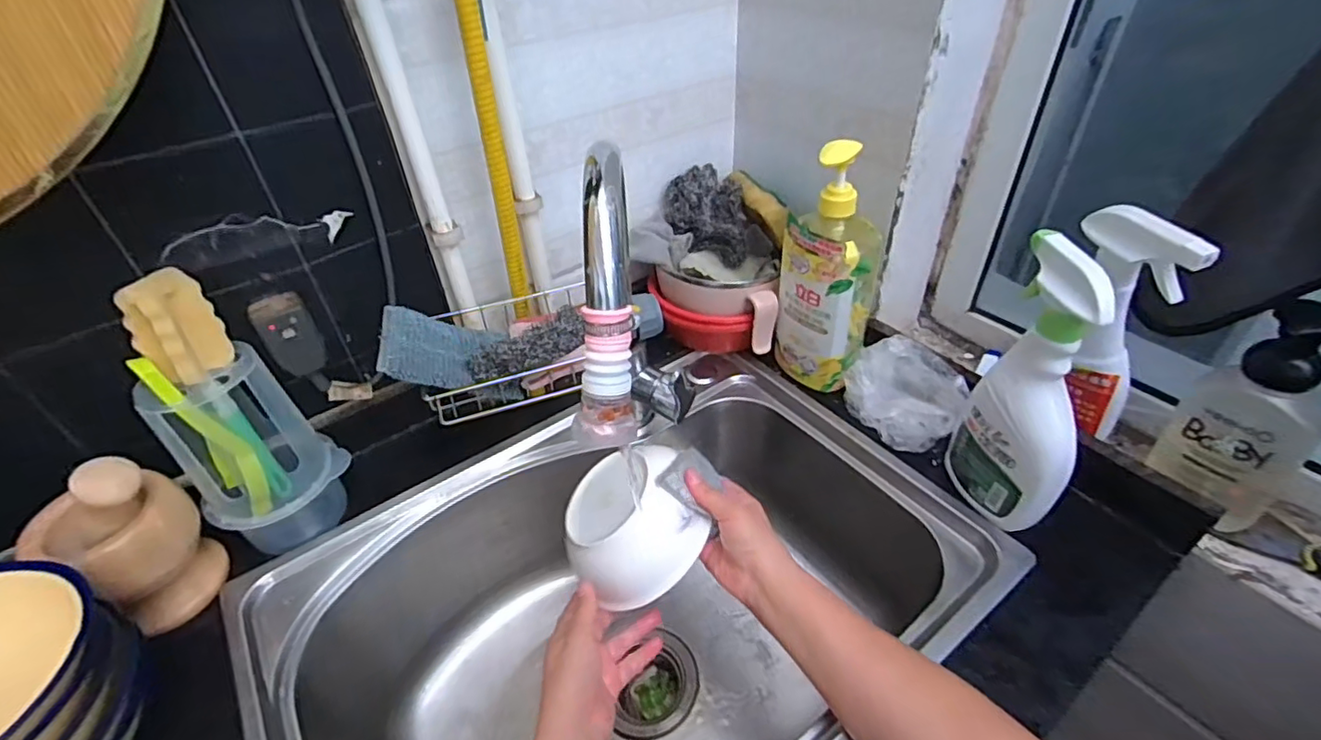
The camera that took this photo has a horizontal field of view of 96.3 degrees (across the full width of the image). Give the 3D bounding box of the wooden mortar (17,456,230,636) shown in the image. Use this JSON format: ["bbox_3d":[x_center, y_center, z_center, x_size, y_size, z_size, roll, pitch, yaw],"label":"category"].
[{"bbox_3d":[-0.439,0.134,0.485,0.093,0.153,0.091,11,43,16],"label":"wooden mortar"}]

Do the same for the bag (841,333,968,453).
[{"bbox_3d":[0.259,0.022,0.635,0.085,0.060,0.110,-18,43,-16],"label":"bag"}]

